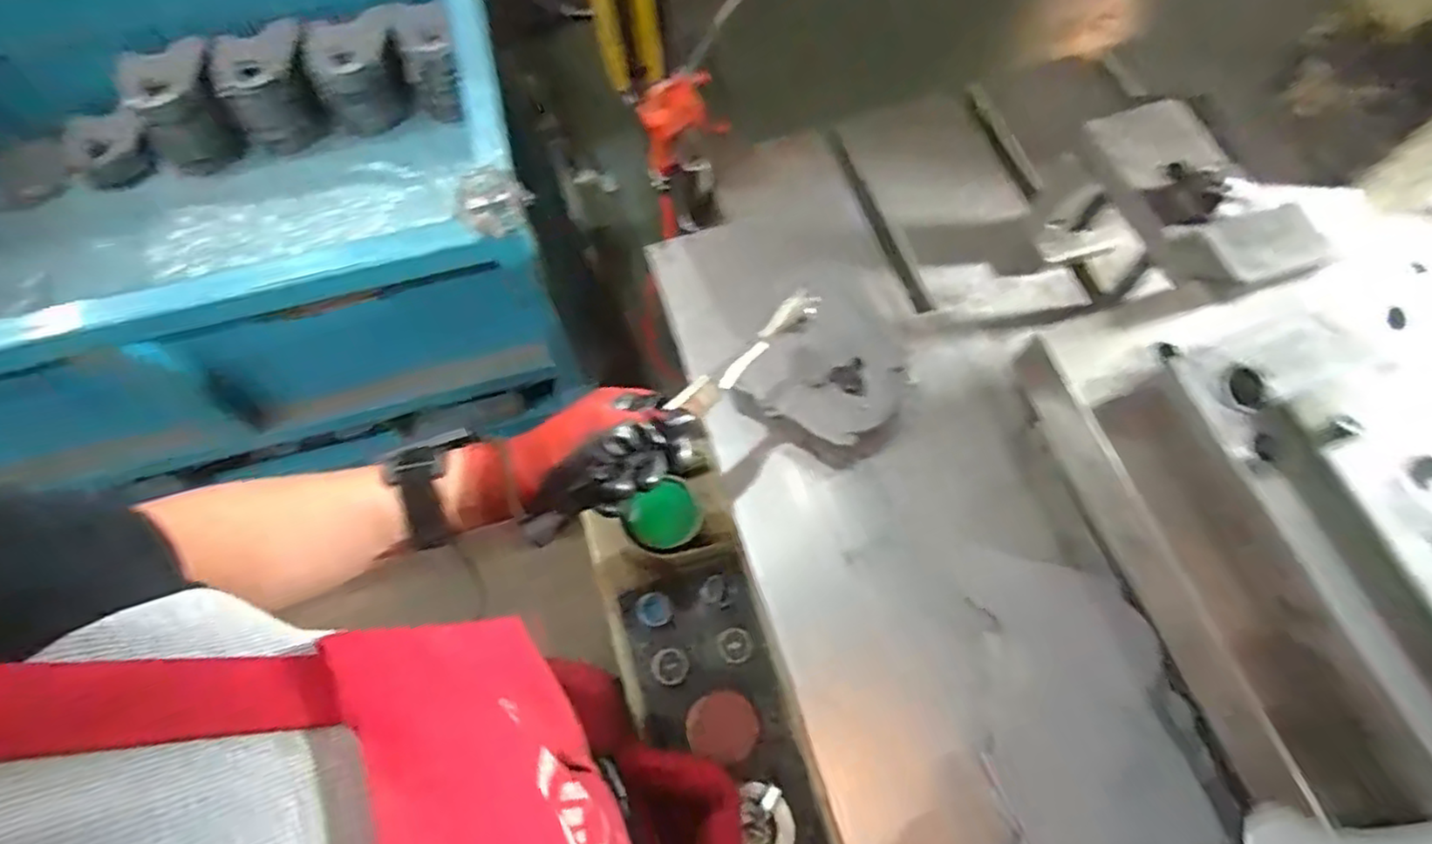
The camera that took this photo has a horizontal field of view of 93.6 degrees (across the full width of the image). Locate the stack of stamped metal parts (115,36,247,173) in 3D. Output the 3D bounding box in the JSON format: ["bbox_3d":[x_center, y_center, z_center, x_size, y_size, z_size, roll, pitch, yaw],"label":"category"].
[{"bbox_3d":[-0.818,-0.486,1.047,0.145,0.137,0.102,-22,69,-7],"label":"stack of stamped metal parts"}]

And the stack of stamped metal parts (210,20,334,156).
[{"bbox_3d":[-0.696,-0.530,1.076,0.146,0.135,0.118,-21,69,-7],"label":"stack of stamped metal parts"}]

